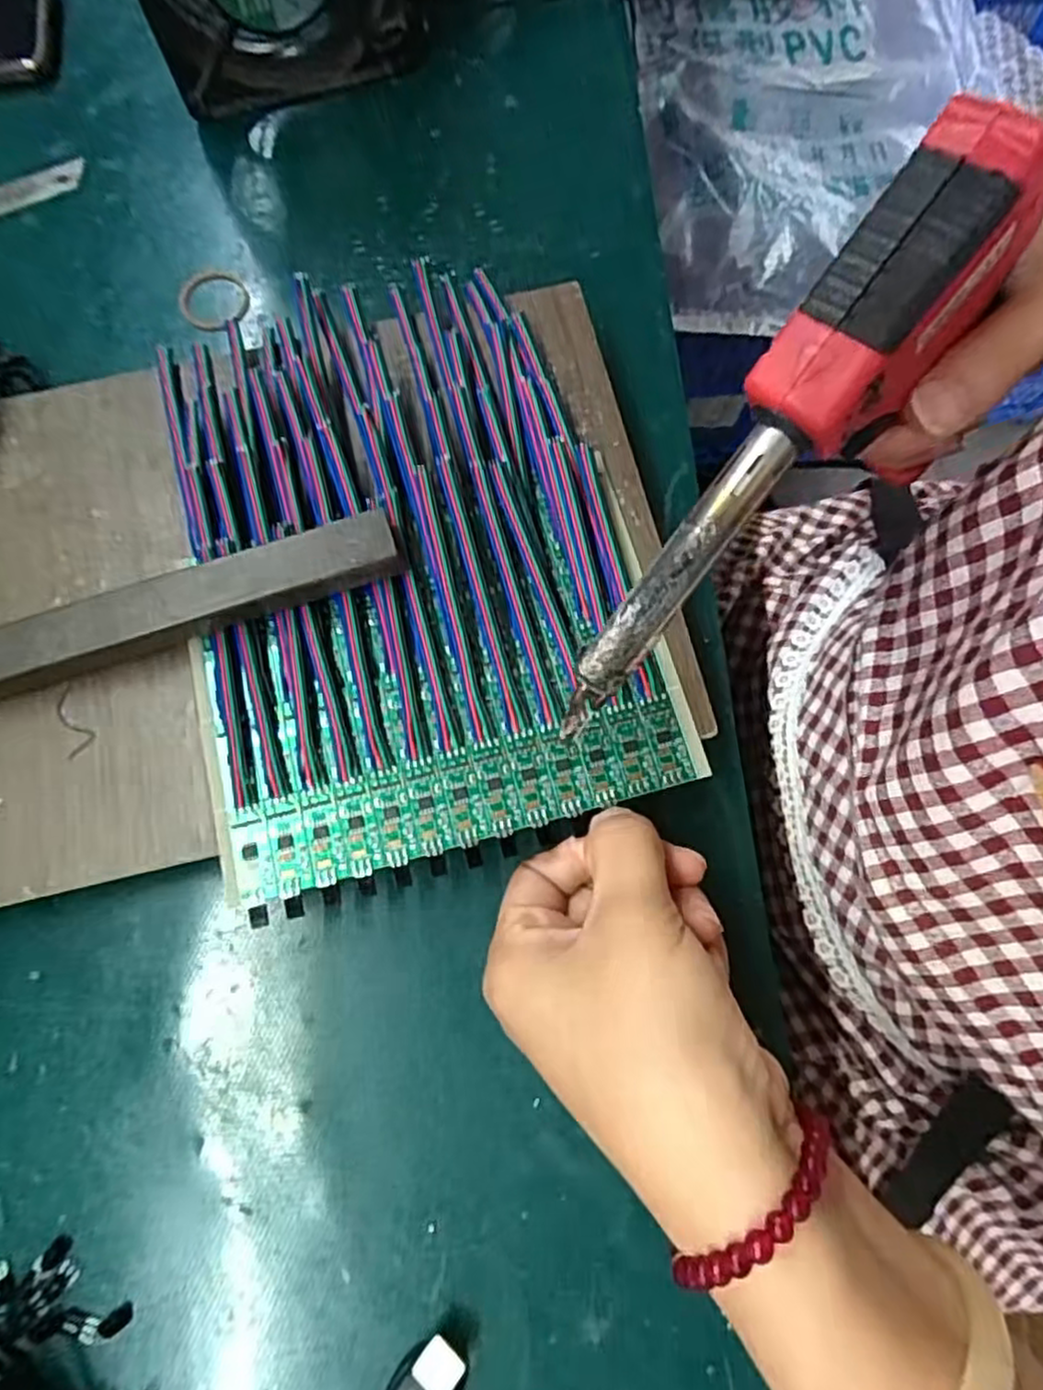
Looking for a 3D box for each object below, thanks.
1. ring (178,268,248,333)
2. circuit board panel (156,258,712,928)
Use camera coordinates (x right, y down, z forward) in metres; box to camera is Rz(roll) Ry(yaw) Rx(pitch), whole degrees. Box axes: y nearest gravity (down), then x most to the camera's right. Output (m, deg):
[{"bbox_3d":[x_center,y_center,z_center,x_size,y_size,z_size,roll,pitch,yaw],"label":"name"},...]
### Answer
[{"bbox_3d":[-0.144,-0.186,0.335,0.031,0.004,0.033,0,74,0],"label":"ring"},{"bbox_3d":[-0.045,-0.056,0.261,0.159,0.017,0.232,-15,74,-4],"label":"circuit board panel"}]

